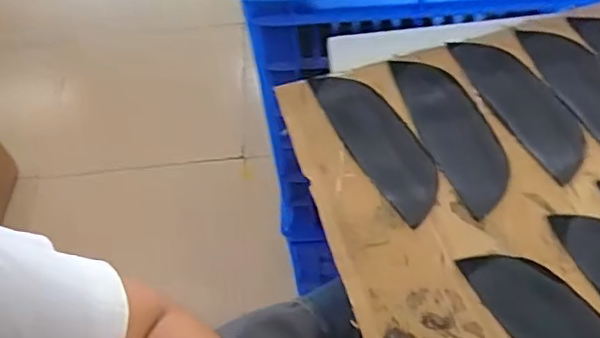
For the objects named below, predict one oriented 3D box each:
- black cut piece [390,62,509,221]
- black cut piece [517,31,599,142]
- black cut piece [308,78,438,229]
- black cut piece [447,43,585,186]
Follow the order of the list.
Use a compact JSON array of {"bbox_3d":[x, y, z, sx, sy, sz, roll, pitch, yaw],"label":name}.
[{"bbox_3d":[0.110,-0.029,0.420,0.049,0.007,0.139,-16,52,2],"label":"black cut piece"},{"bbox_3d":[0.213,-0.058,0.434,0.047,0.007,0.139,-18,53,-3],"label":"black cut piece"},{"bbox_3d":[0.057,-0.022,0.423,0.045,0.004,0.140,-24,55,-8],"label":"black cut piece"},{"bbox_3d":[0.163,-0.051,0.431,0.048,0.006,0.142,-20,52,-10],"label":"black cut piece"}]

